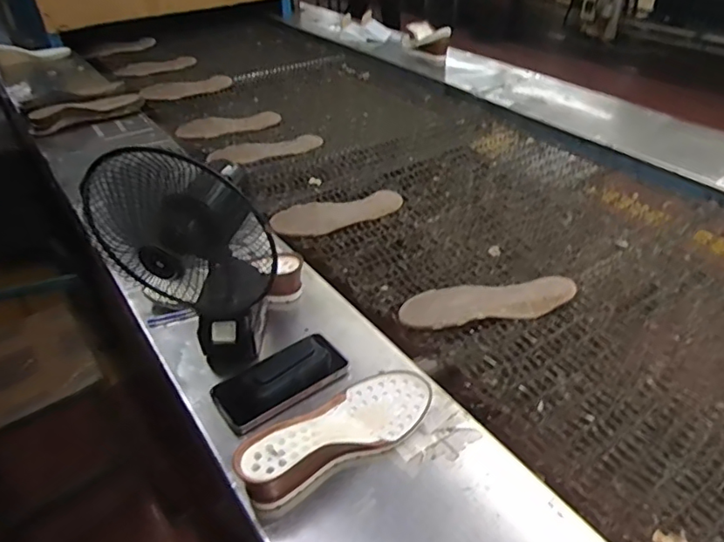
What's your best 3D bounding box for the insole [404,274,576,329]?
[{"bbox_3d":[0.186,0.043,0.811,0.259,0.021,0.084,-9,40,-8],"label":"insole"}]

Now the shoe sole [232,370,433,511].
[{"bbox_3d":[-0.026,0.169,0.593,0.230,0.054,0.088,-26,44,-28],"label":"shoe sole"}]

